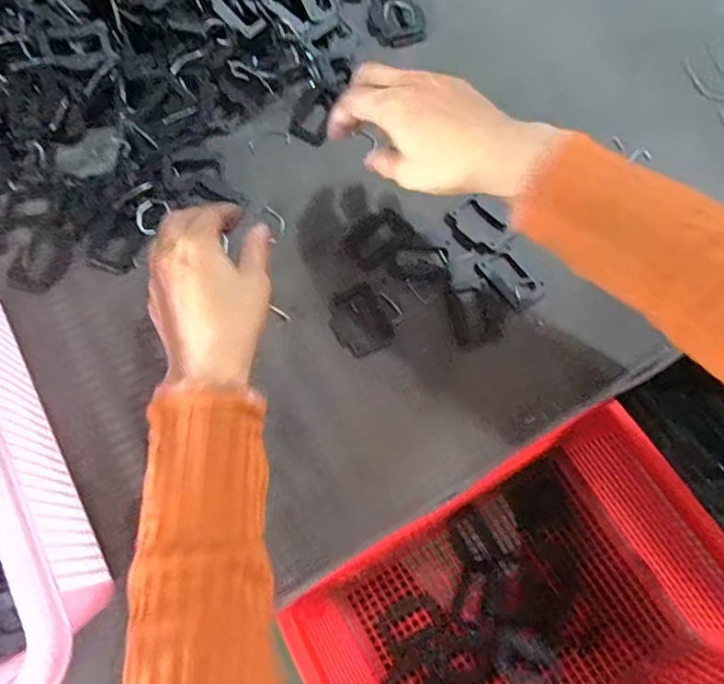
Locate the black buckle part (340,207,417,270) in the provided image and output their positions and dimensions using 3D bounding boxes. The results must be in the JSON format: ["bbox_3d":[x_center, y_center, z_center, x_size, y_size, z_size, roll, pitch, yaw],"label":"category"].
[{"bbox_3d":[0.012,-0.082,0.400,0.052,0.004,0.037,-34,76,-8],"label":"black buckle part"}]

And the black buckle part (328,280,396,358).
[{"bbox_3d":[-0.002,-0.016,0.387,0.042,0.004,0.052,-29,76,-7],"label":"black buckle part"}]

